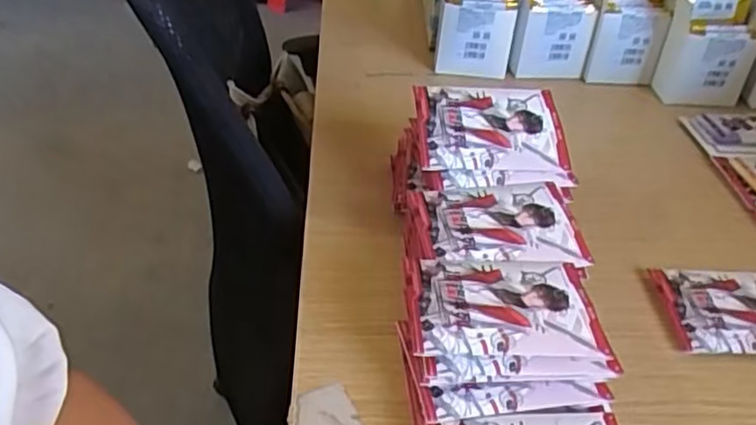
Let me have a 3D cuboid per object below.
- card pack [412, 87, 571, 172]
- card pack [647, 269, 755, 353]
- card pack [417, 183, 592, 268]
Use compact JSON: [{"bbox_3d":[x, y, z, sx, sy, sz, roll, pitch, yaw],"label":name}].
[{"bbox_3d":[0.078,-0.058,0.457,0.102,0.010,0.067,0,63,-8],"label":"card pack"},{"bbox_3d":[0.235,0.062,0.426,0.105,0.010,0.070,5,37,1],"label":"card pack"},{"bbox_3d":[0.076,0.005,0.415,0.094,0.011,0.072,-2,38,-6],"label":"card pack"}]

